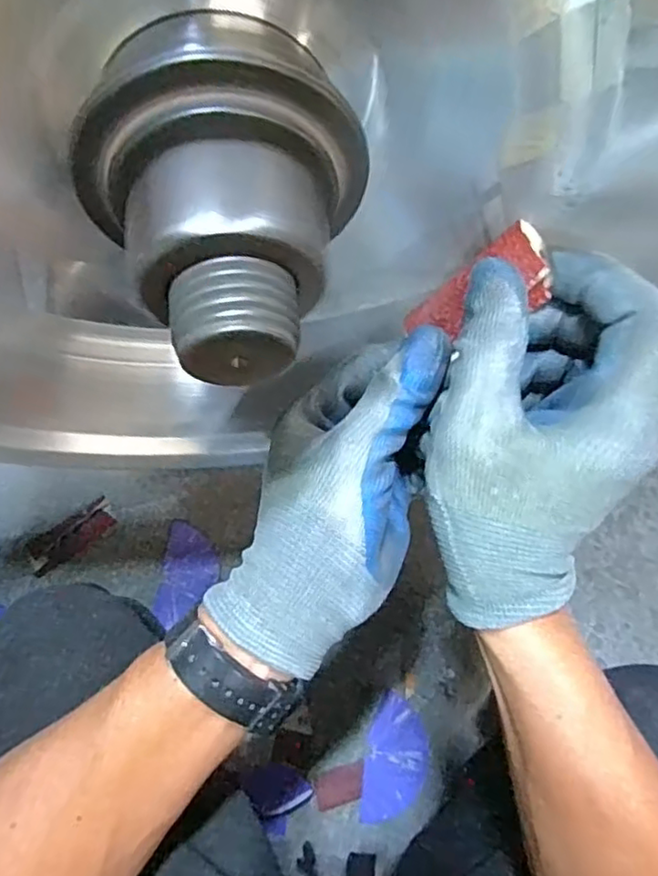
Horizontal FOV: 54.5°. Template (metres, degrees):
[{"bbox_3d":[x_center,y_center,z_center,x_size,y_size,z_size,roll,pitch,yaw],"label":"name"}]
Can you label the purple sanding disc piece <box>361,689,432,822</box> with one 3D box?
[{"bbox_3d":[0.080,0.377,0.752,0.071,0.007,0.134,7,61,4],"label":"purple sanding disc piece"}]

